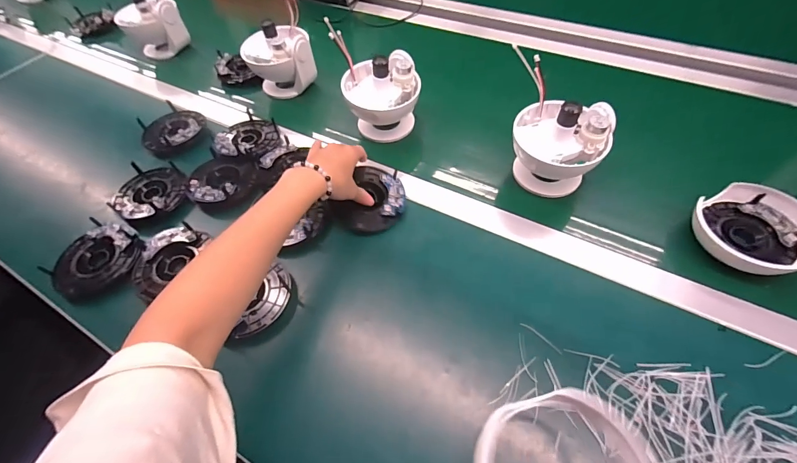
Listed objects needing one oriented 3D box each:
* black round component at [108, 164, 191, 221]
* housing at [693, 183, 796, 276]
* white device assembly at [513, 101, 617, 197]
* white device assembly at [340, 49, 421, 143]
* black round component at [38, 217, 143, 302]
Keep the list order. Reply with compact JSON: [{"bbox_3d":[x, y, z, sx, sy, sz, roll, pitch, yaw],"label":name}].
[{"bbox_3d":[-0.354,-0.056,0.516,0.097,0.031,0.095,-2,56,3],"label":"black round component"},{"bbox_3d":[0.400,0.001,0.409,0.109,0.046,0.108,-2,56,3],"label":"housing"},{"bbox_3d":[0.205,-0.112,0.468,0.111,0.108,0.103,23,61,18],"label":"white device assembly"},{"bbox_3d":[-0.025,-0.206,0.558,0.111,0.112,0.102,-2,56,3],"label":"white device assembly"},{"bbox_3d":[-0.381,0.035,0.451,0.093,0.022,0.097,-2,56,3],"label":"black round component"}]

